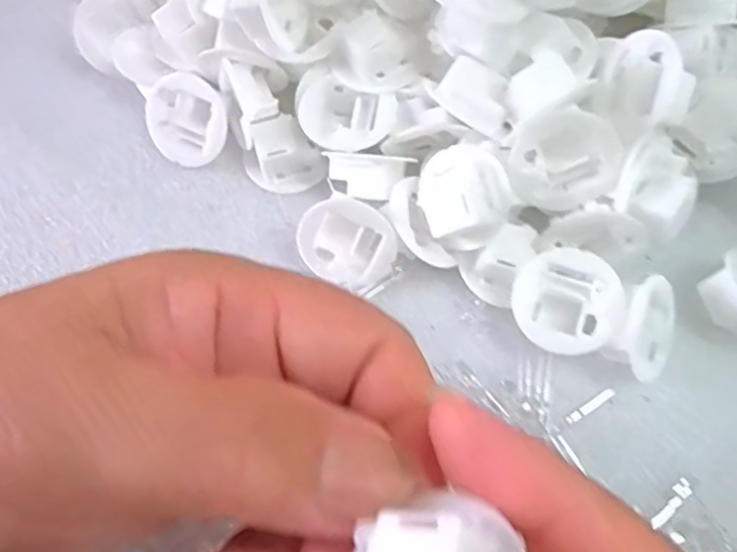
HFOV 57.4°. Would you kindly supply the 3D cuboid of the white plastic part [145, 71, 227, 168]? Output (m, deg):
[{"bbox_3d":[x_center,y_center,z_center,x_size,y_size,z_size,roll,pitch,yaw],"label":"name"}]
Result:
[{"bbox_3d":[-0.068,-0.057,0.254,0.031,0.034,0.012,44,34,-6],"label":"white plastic part"}]

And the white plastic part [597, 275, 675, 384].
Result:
[{"bbox_3d":[0.086,0.017,0.213,0.011,0.029,0.029,12,82,48],"label":"white plastic part"}]

